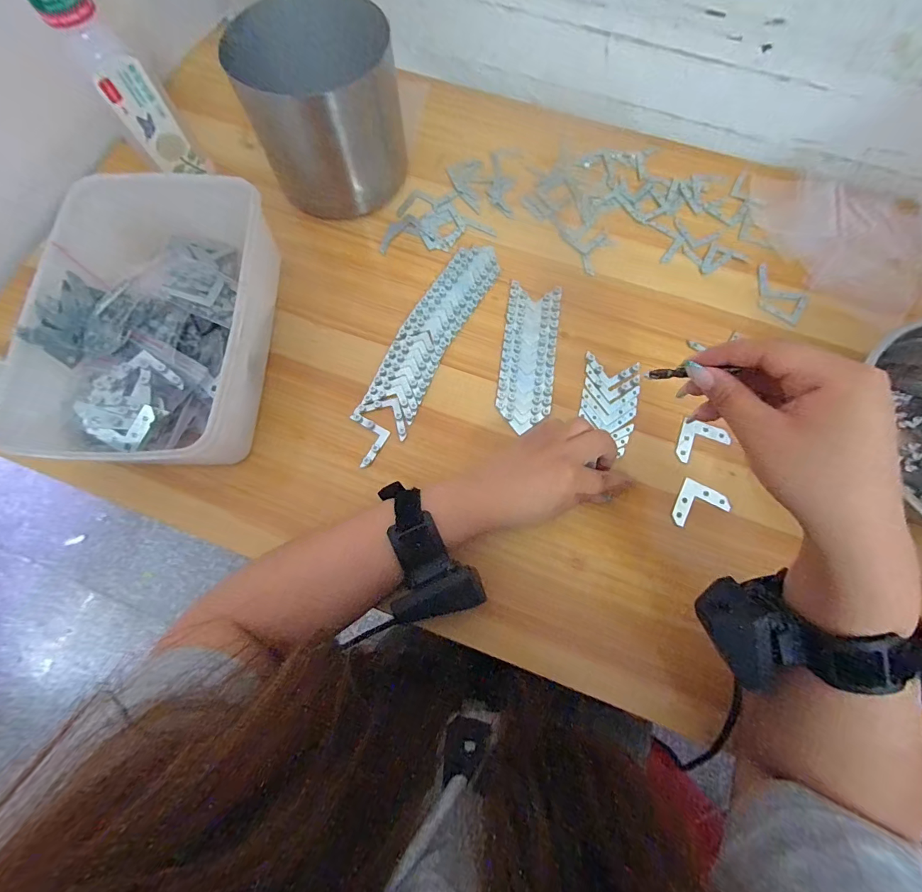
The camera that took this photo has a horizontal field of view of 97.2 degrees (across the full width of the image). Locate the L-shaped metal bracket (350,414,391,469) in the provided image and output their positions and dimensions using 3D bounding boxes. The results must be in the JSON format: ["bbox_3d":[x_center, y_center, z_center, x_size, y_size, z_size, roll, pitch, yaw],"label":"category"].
[{"bbox_3d":[-0.095,-0.006,0.384,0.042,0.004,0.041,30,78,9],"label":"L-shaped metal bracket"}]

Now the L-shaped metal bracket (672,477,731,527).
[{"bbox_3d":[0.215,0.056,0.362,0.042,0.004,0.044,26,77,8],"label":"L-shaped metal bracket"}]

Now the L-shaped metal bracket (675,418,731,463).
[{"bbox_3d":[0.223,-0.001,0.376,0.041,0.008,0.040,19,76,7],"label":"L-shaped metal bracket"}]

